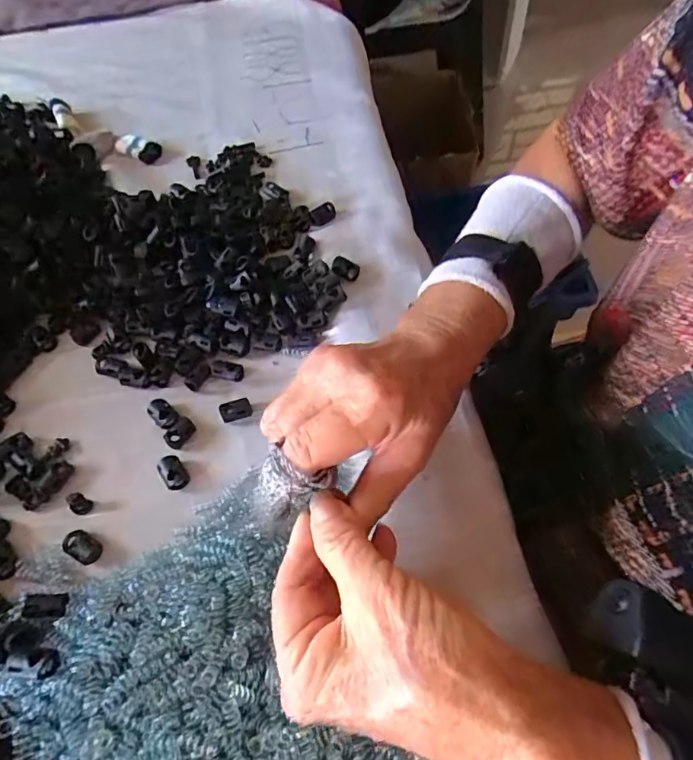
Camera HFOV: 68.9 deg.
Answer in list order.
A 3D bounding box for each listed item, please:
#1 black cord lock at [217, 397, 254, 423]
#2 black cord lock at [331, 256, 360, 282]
[{"bbox_3d":[-0.073,0.020,0.331,0.020,0.007,0.015,-19,60,-6],"label":"black cord lock"},{"bbox_3d":[-0.001,-0.082,0.368,0.021,0.005,0.015,21,64,17],"label":"black cord lock"}]

